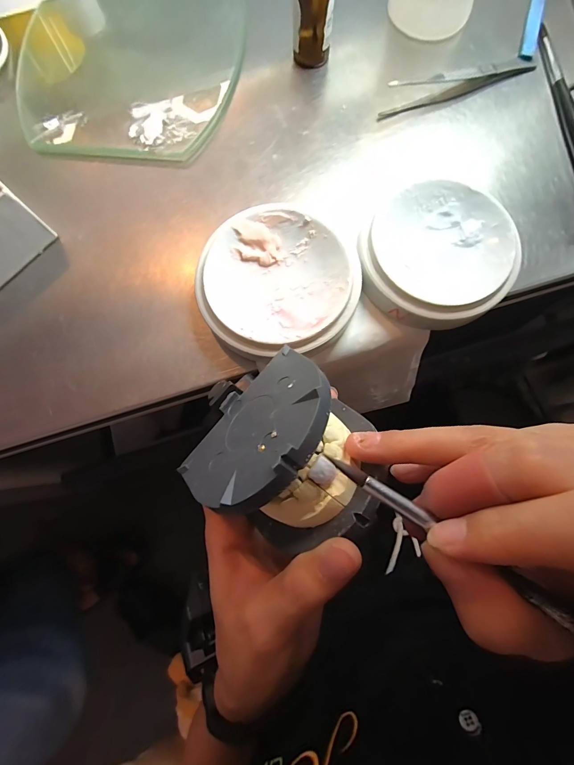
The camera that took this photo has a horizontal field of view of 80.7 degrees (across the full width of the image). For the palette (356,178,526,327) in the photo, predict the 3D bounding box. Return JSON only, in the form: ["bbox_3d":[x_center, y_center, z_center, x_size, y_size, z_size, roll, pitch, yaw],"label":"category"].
[{"bbox_3d":[0.087,-0.073,0.201,0.087,0.021,0.081,0,79,0],"label":"palette"}]

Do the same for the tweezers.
[{"bbox_3d":[0.116,-0.213,0.237,0.117,0.006,0.028,-17,79,-3],"label":"tweezers"}]

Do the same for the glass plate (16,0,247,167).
[{"bbox_3d":[-0.112,-0.263,0.248,0.156,0.006,0.233,-2,79,0],"label":"glass plate"}]

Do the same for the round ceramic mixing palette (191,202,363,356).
[{"bbox_3d":[-0.005,-0.057,0.197,0.088,0.022,0.085,0,79,0],"label":"round ceramic mixing palette"}]

